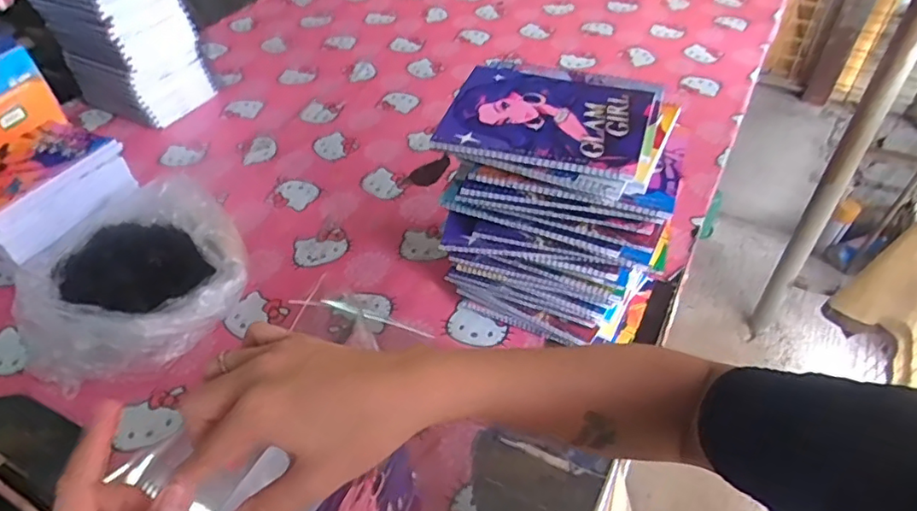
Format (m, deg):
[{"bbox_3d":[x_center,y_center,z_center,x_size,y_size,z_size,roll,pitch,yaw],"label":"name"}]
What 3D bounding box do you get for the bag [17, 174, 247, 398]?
[{"bbox_3d":[-0.435,0.021,0.770,0.284,0.099,0.269,-29,51,-27],"label":"bag"}]

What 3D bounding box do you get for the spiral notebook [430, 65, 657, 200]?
[{"bbox_3d":[0.092,-0.138,0.589,0.191,0.021,0.156,15,48,16],"label":"spiral notebook"}]

